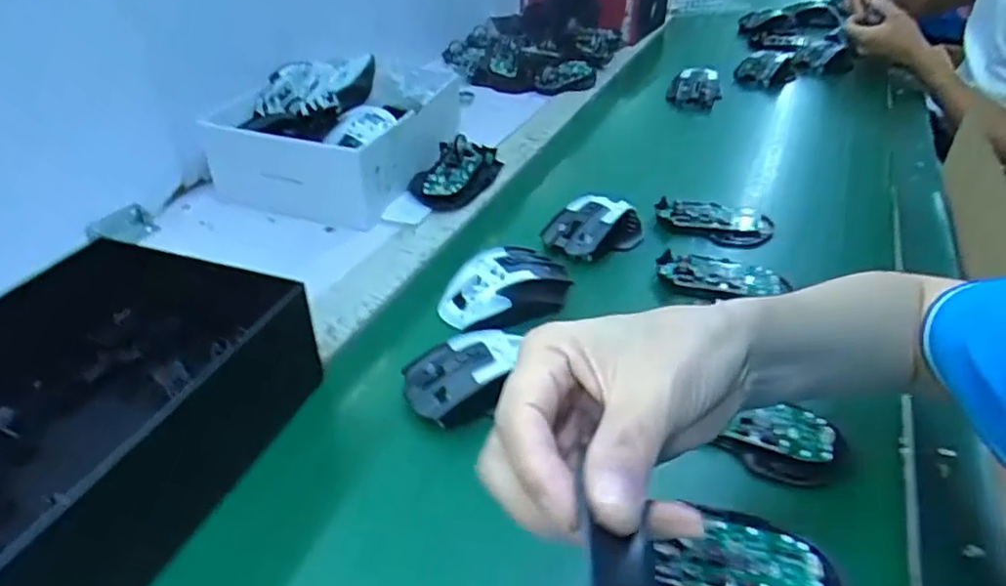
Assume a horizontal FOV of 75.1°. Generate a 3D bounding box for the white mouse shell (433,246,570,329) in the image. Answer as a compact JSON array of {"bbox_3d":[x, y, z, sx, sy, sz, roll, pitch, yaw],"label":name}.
[{"bbox_3d":[0.003,-0.006,0.547,0.106,0.032,0.070,-22,42,-29],"label":"white mouse shell"}]

